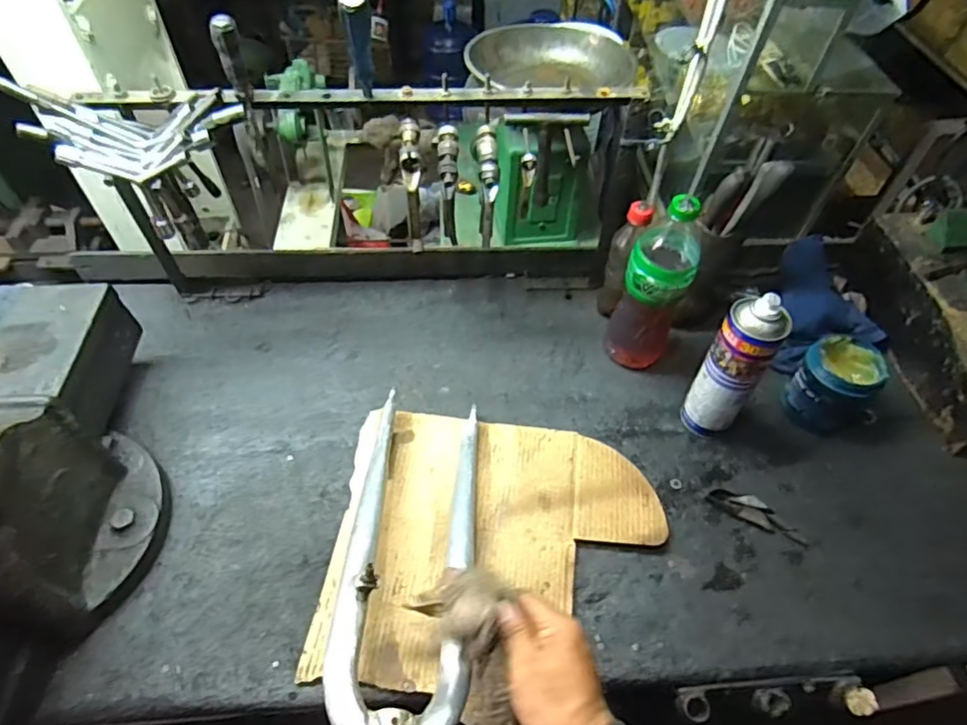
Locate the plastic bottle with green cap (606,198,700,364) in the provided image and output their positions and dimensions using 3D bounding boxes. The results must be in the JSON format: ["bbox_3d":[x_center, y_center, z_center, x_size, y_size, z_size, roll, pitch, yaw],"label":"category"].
[{"bbox_3d":[0.217,-0.092,0.736,0.083,0.275,0.071,21,54,14],"label":"plastic bottle with green cap"}]

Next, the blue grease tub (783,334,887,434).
[{"bbox_3d":[0.457,0.033,0.758,0.088,0.104,0.090,1,52,-1],"label":"blue grease tub"}]

